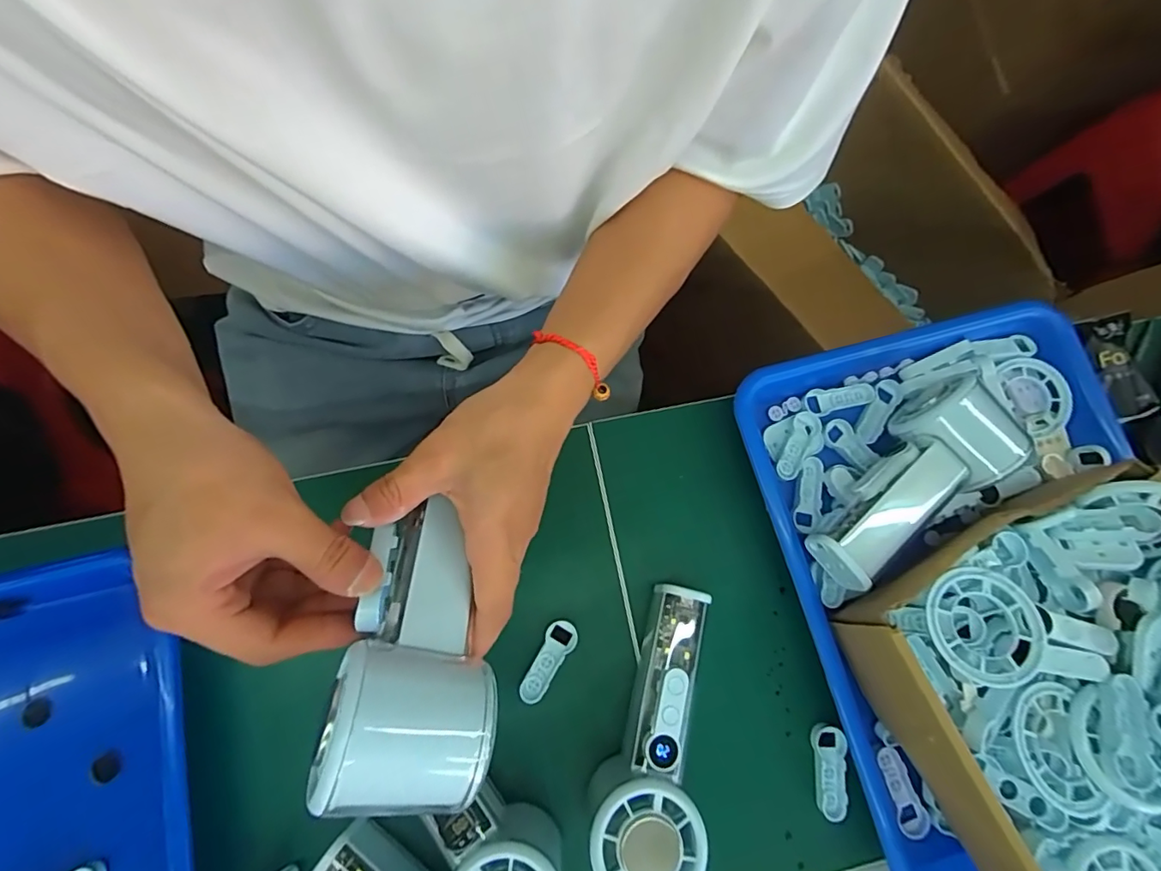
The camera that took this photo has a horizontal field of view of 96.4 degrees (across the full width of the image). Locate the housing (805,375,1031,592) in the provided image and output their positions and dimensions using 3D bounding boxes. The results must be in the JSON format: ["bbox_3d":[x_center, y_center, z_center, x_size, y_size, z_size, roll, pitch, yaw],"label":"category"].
[{"bbox_3d":[0.201,0.030,0.322,0.145,0.045,0.062,-38,81,-11],"label":"housing"}]

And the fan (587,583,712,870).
[{"bbox_3d":[0.040,0.161,0.288,0.056,0.052,0.152,10,76,-1],"label":"fan"}]

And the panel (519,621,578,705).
[{"bbox_3d":[-0.020,0.138,0.318,0.019,0.004,0.050,32,79,2],"label":"panel"}]

